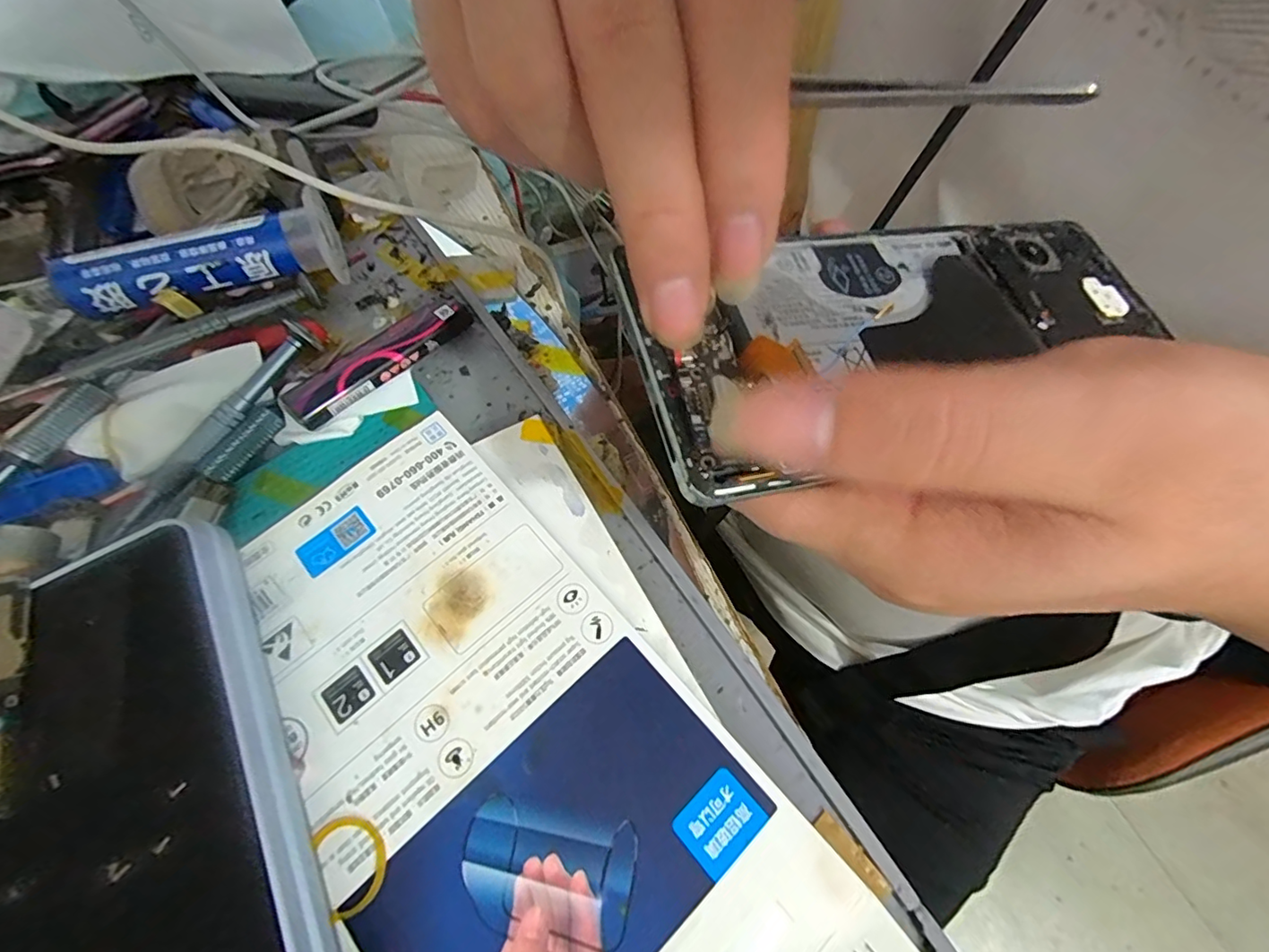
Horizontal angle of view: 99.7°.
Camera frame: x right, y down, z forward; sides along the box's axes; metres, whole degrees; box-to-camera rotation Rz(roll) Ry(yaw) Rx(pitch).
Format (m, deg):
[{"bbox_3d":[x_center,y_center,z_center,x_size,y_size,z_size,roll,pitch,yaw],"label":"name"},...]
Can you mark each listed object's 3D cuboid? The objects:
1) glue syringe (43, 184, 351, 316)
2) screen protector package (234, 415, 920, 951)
[{"bbox_3d":[-0.185,-0.092,0.230,0.108,0.026,0.024,-26,66,-10],"label":"glue syringe"},{"bbox_3d":[-0.040,0.086,0.158,0.110,0.008,0.220,-41,70,-15],"label":"screen protector package"}]

